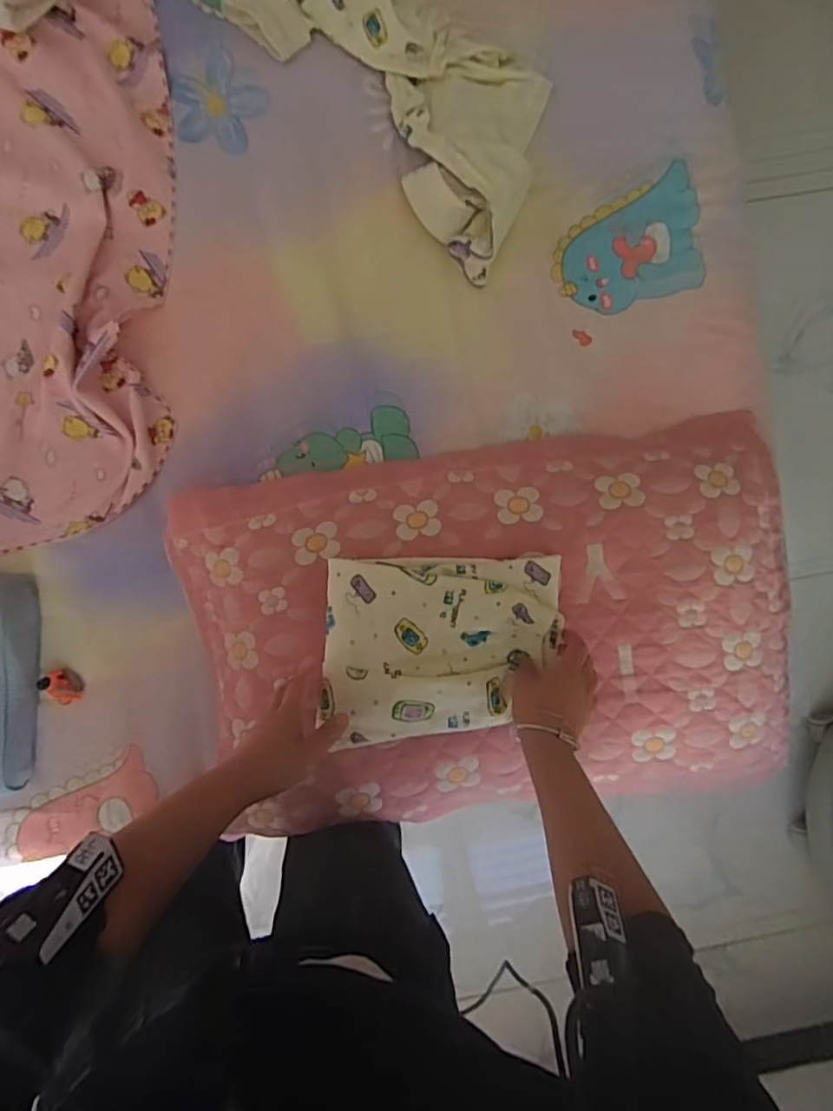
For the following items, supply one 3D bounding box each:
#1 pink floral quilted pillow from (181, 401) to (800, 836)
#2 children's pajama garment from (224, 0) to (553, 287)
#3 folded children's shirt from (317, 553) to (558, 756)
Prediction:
[{"bbox_3d":[0.095,0.094,0.708,0.690,0.095,0.416,-9,95,-3],"label":"pink floral quilted pillow"},{"bbox_3d":[-0.050,-0.621,0.678,0.224,0.064,0.589,-44,98,-1],"label":"children's pajama garment"},{"bbox_3d":[0.029,0.094,0.644,0.257,0.044,0.188,-3,80,-5],"label":"folded children's shirt"}]

